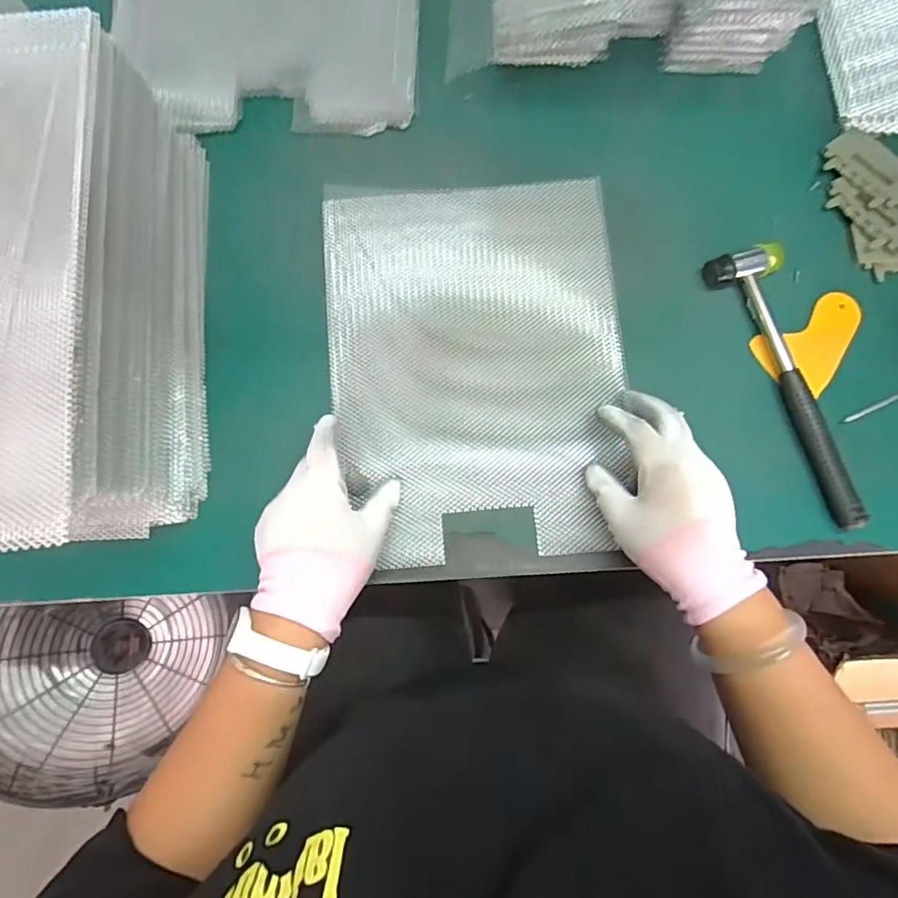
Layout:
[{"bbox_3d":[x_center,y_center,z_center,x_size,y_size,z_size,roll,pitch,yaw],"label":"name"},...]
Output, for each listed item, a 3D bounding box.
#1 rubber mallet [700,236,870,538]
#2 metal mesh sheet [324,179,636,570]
[{"bbox_3d":[0.288,-0.056,0.466,0.056,0.023,0.242,-19,79,-2],"label":"rubber mallet"},{"bbox_3d":[0.025,-0.069,0.475,0.245,0.037,0.320,-5,79,0],"label":"metal mesh sheet"}]

